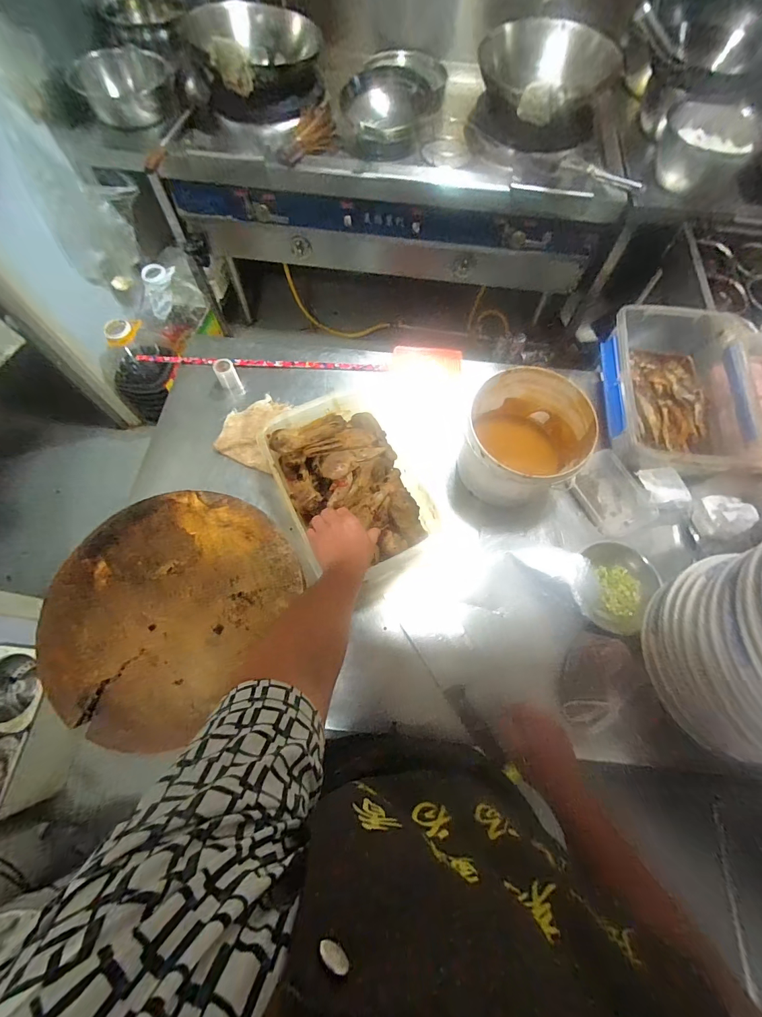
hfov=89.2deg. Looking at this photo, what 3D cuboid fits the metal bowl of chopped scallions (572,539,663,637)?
[{"bbox_3d":[0.431,0.140,0.726,0.148,0.046,0.161,1,67,-2],"label":"metal bowl of chopped scallions"}]

